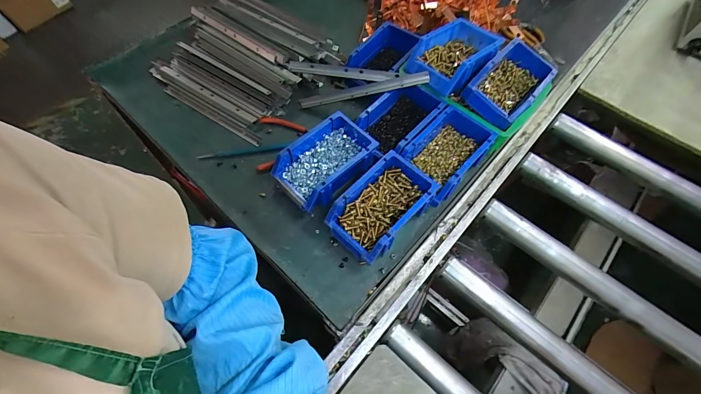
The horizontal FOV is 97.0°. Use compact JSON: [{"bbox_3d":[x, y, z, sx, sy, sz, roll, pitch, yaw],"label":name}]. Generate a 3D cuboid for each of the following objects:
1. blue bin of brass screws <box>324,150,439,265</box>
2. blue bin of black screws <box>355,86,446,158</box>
[{"bbox_3d":[0.048,0.019,0.500,0.105,0.077,0.163,40,70,16],"label":"blue bin of brass screws"},{"bbox_3d":[0.087,-0.134,0.567,0.101,0.061,0.147,40,70,16],"label":"blue bin of black screws"}]

